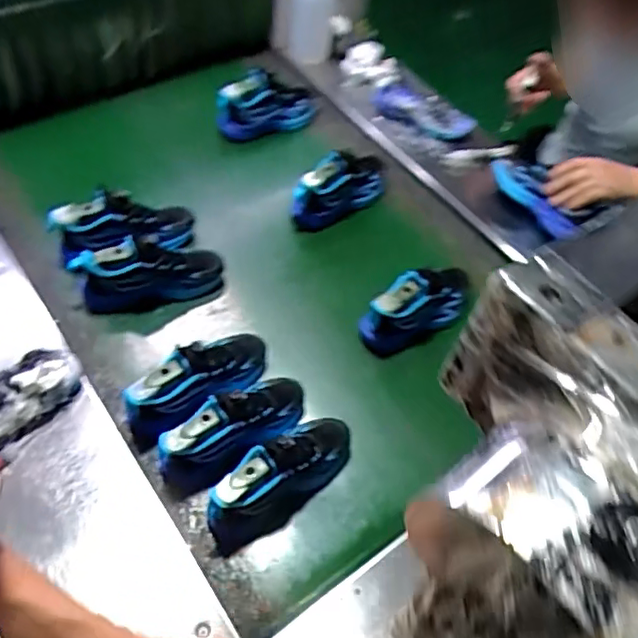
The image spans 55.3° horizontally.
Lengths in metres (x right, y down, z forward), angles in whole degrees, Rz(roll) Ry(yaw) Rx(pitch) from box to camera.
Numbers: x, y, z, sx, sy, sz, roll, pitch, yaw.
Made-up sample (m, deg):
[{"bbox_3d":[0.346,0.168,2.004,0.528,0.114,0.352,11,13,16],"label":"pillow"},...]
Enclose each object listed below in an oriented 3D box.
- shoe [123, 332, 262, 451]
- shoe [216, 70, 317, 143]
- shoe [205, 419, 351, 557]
[{"bbox_3d":[-0.183,0.093,0.951,0.086,0.137,0.248,39,60,21],"label":"shoe"},{"bbox_3d":[-0.132,-0.525,1.491,0.234,0.133,0.127,-9,56,-11],"label":"shoe"},{"bbox_3d":[-0.050,0.222,0.872,0.081,0.126,0.241,40,61,21],"label":"shoe"}]

